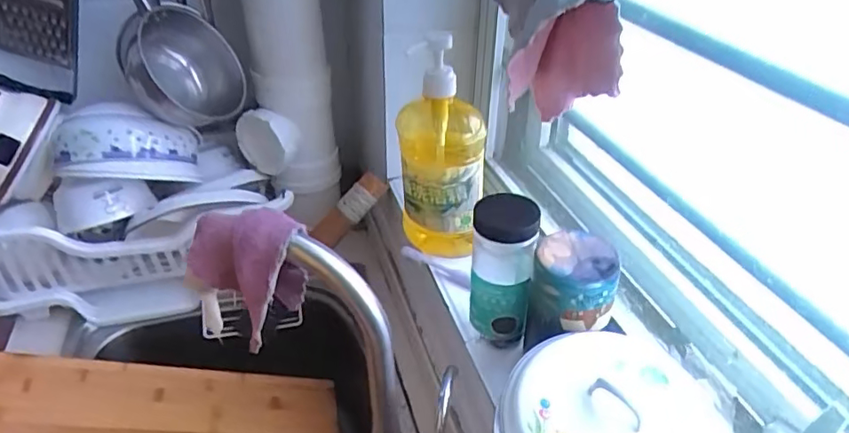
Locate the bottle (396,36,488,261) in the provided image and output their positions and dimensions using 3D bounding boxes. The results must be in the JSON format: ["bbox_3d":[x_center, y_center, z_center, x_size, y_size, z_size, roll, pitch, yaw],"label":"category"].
[{"bbox_3d":[0.018,-0.071,0.651,0.093,0.260,0.090,0,35,-2],"label":"bottle"}]

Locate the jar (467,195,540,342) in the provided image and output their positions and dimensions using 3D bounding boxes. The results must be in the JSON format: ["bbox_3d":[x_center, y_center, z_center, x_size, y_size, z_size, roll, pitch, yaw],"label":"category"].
[{"bbox_3d":[0.072,0.050,0.533,0.056,0.143,0.052,1,35,-1],"label":"jar"}]

